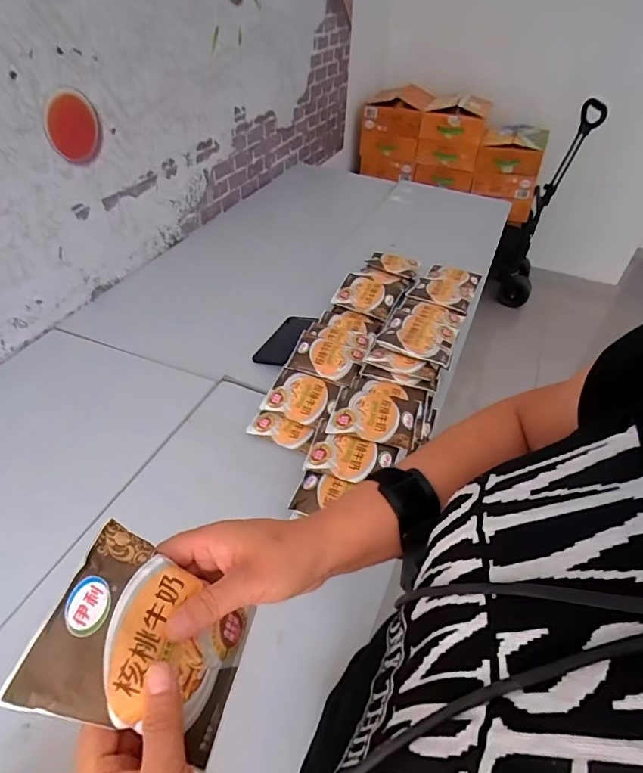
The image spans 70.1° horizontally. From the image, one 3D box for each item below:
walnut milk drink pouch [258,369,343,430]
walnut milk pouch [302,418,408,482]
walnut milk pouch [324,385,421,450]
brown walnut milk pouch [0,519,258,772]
[{"bbox_3d":[-0.030,0.015,0.785,0.113,0.024,0.097,19,46,15],"label":"walnut milk drink pouch"},{"bbox_3d":[0.049,0.100,0.680,0.134,0.020,0.087,15,45,11],"label":"walnut milk pouch"},{"bbox_3d":[0.084,0.040,0.721,0.130,0.021,0.108,12,44,9],"label":"walnut milk pouch"},{"bbox_3d":[-0.099,0.157,0.280,0.128,0.016,0.094,42,42,-23],"label":"brown walnut milk pouch"}]

